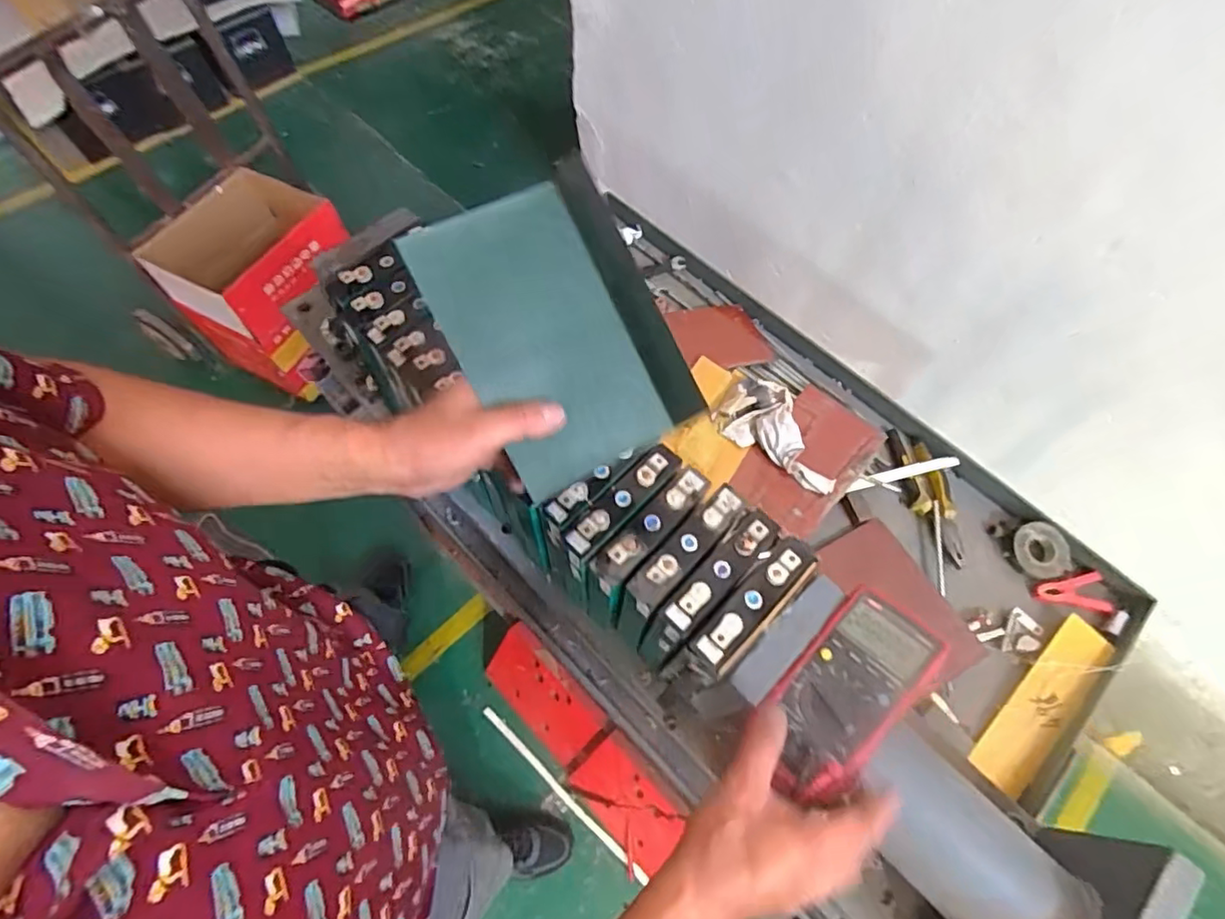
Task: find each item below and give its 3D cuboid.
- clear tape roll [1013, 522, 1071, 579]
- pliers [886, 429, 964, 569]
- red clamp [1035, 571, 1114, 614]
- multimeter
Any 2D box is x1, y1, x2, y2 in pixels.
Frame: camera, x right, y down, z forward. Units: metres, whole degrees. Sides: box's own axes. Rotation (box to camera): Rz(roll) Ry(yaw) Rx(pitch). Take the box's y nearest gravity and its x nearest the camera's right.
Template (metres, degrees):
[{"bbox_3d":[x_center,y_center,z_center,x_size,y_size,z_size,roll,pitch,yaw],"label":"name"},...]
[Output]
[{"bbox_3d":[0.600,0.125,0.844,0.080,0.024,0.073,1,64,-2],"label":"clear tape roll"},{"bbox_3d":[0.454,0.050,0.869,0.066,0.023,0.206,-10,65,-7],"label":"pliers"},{"bbox_3d":[0.630,0.187,0.829,0.104,0.010,0.053,-10,65,-7],"label":"red clamp"},{"bbox_3d":[0.185,0.183,0.484,0.172,0.040,0.078,-41,55,-19],"label":"multimeter"}]

